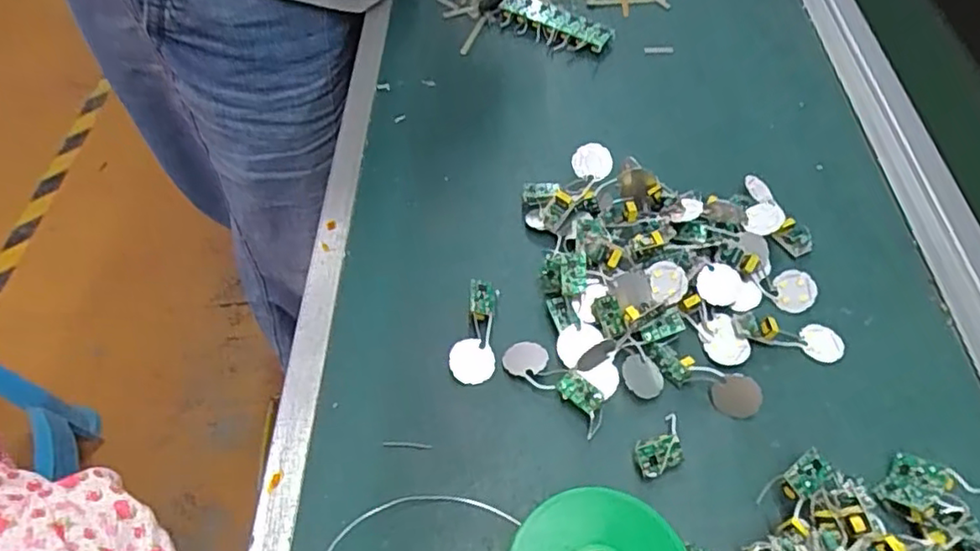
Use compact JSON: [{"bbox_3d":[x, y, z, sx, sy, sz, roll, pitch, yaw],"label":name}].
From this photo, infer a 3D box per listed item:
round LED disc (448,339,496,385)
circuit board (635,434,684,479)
[{"bbox_3d":[-0.011,0.049,0.365,0.026,0.004,0.024,2,82,-15],"label":"round LED disc"},{"bbox_3d":[0.086,0.091,0.329,0.023,0.004,0.018,-9,79,-11],"label":"circuit board"}]

